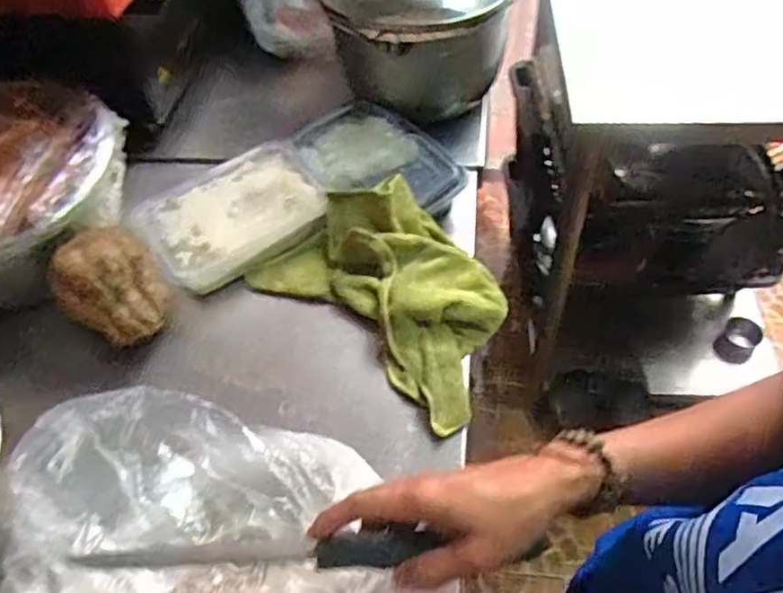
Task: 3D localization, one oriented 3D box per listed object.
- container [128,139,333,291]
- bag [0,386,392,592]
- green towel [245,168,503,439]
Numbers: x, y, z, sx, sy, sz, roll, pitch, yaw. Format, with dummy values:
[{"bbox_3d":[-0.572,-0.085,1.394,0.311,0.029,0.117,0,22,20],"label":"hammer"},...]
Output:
[{"bbox_3d":[-0.170,-0.087,0.703,0.190,0.044,0.128,-28,55,-17],"label":"container"},{"bbox_3d":[-0.155,0.171,0.493,0.268,0.076,0.222,-14,52,-7],"label":"bag"},{"bbox_3d":[0.005,-0.015,0.632,0.269,0.066,0.169,37,63,28],"label":"green towel"}]

